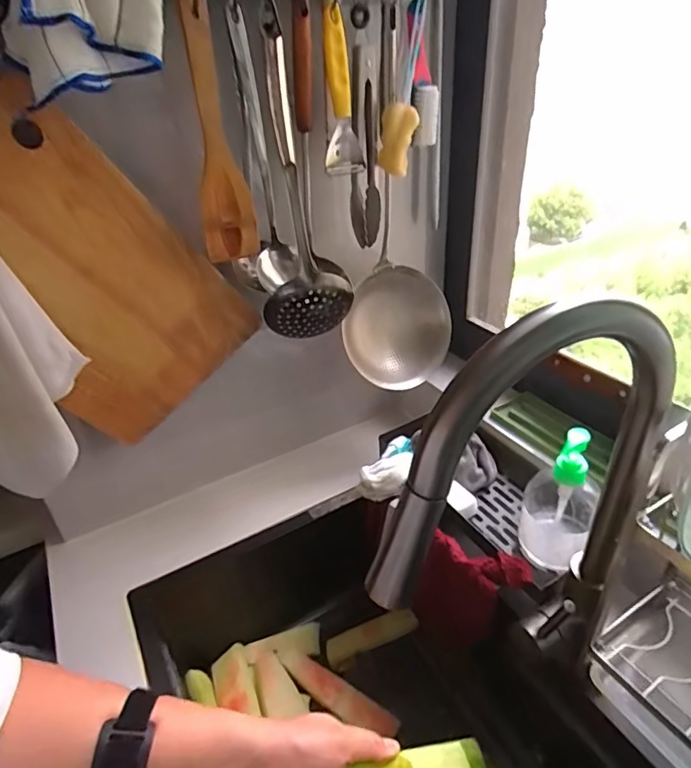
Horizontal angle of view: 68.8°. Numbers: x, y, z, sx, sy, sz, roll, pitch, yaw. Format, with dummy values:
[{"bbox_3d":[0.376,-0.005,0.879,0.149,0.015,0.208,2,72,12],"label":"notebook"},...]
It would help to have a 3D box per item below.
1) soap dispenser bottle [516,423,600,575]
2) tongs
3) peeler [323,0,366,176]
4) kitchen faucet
[{"bbox_3d":[0.229,0.125,0.541,0.067,0.170,0.062,12,36,23],"label":"soap dispenser bottle"},{"bbox_3d":[0.022,-0.297,0.609,0.038,0.247,0.056,1,33,7],"label":"tongs"},{"bbox_3d":[-0.006,-0.318,0.554,0.024,0.163,0.051,19,39,31],"label":"peeler"},{"bbox_3d":[0.136,0.093,0.359,0.244,0.300,0.047,-16,35,-18],"label":"kitchen faucet"}]

